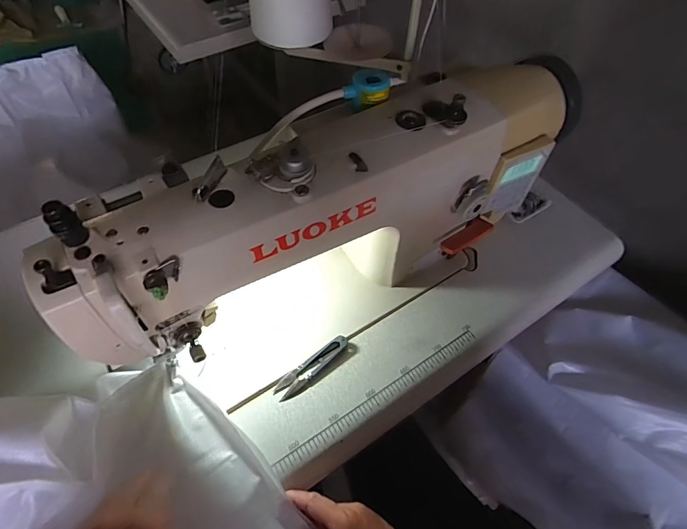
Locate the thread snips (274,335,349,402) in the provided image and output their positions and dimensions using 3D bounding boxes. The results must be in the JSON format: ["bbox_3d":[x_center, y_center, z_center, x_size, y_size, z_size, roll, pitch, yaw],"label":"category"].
[{"bbox_3d":[-0.036,0.121,0.473,0.102,0.008,0.026,-36,64,-23],"label":"thread snips"}]

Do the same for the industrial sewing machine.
[{"bbox_3d":[0.014,-0.069,0.466,0.549,0.237,0.160,-26,60,-18],"label":"industrial sewing machine"}]

